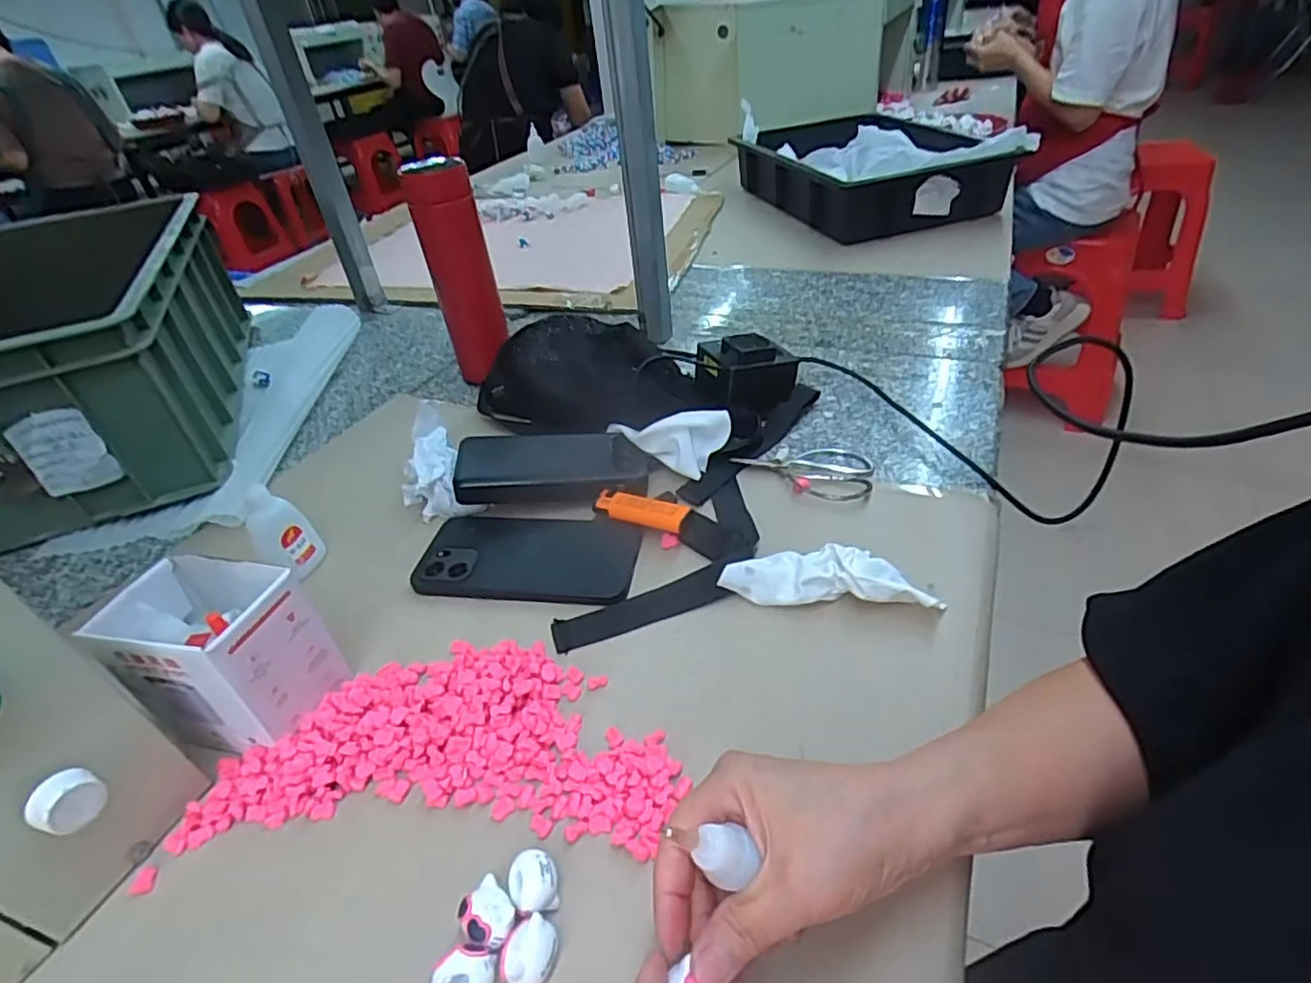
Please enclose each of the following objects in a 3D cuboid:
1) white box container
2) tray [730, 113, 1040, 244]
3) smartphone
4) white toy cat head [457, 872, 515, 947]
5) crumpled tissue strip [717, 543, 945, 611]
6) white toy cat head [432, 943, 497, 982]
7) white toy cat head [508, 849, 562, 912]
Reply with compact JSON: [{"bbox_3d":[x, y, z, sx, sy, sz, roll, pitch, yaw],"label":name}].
[{"bbox_3d":[-0.252,0.098,0.380,0.091,0.094,0.076,5,39,15],"label":"white box container"},{"bbox_3d":[0.375,-0.577,1.160,0.351,0.106,0.466,-12,37,-8],"label":"tray"},{"bbox_3d":[-0.094,0.048,0.490,0.160,0.012,0.079,2,38,11],"label":"smartphone"},{"bbox_3d":[-0.077,0.193,0.295,0.023,0.015,0.026,-29,43,-27],"label":"white toy cat head"},{"bbox_3d":[0.113,0.057,0.437,0.132,0.028,0.042,3,38,13],"label":"crumpled tissue strip"},{"bbox_3d":[-0.081,0.208,0.276,0.025,0.017,0.021,-34,45,-31],"label":"white toy cat head"},{"bbox_3d":[-0.057,0.185,0.305,0.022,0.016,0.024,-19,39,-16],"label":"white toy cat head"}]

